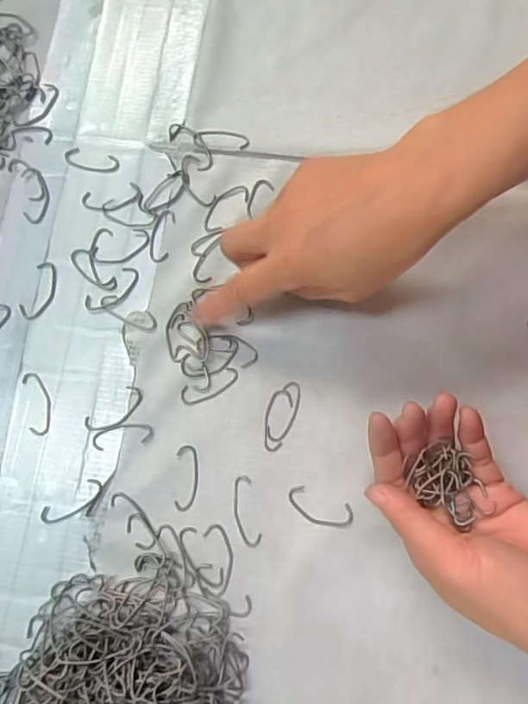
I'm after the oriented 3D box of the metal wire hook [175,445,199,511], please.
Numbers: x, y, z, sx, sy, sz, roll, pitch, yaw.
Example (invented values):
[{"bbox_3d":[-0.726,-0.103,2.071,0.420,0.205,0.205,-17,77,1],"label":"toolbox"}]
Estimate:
[{"bbox_3d":[-0.045,0.073,0.301,0.013,0.004,0.037,1,79,2],"label":"metal wire hook"}]

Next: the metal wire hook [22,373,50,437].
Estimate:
[{"bbox_3d":[-0.138,0.031,0.313,0.014,0.004,0.039,-15,79,-1],"label":"metal wire hook"}]

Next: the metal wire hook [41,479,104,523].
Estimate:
[{"bbox_3d":[-0.111,0.088,0.300,0.039,0.004,0.014,-32,80,-5],"label":"metal wire hook"}]

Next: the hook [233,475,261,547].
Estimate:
[{"bbox_3d":[-0.011,0.092,0.298,0.013,0.004,0.040,-12,79,-1],"label":"hook"}]

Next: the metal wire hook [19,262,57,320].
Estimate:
[{"bbox_3d":[-0.142,-0.039,0.326,0.018,0.004,0.038,19,80,5],"label":"metal wire hook"}]

